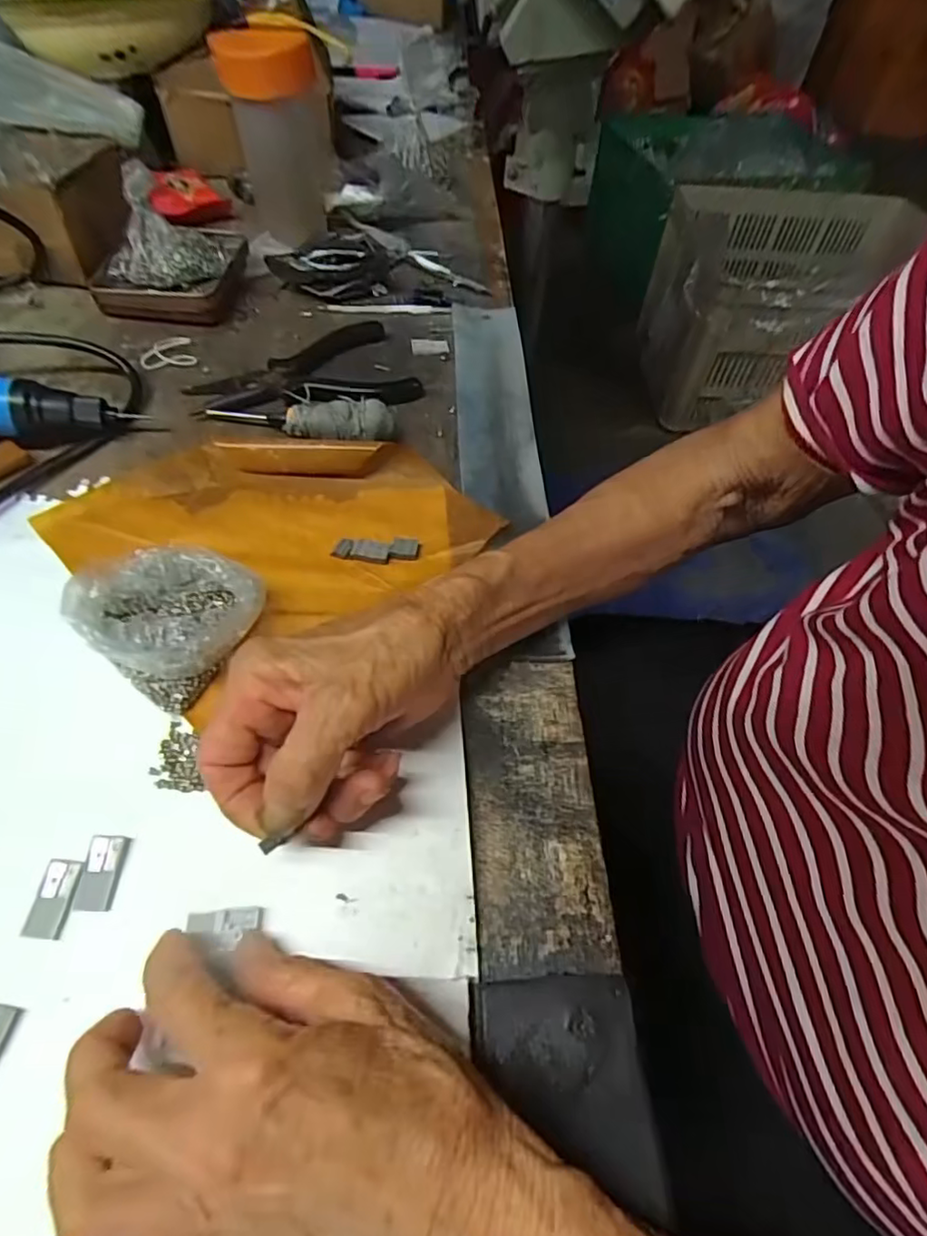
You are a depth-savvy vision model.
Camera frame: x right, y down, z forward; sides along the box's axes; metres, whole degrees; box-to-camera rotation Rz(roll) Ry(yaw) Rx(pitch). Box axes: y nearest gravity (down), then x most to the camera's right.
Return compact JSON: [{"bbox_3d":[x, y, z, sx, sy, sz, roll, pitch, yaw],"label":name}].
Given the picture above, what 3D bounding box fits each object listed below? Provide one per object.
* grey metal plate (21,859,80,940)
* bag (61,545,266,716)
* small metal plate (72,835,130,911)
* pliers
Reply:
[{"bbox_3d":[-0.158,0.107,0.236,0.014,0.004,0.028,3,54,-2],"label":"grey metal plate"},{"bbox_3d":[-0.139,-0.003,0.291,0.066,0.046,0.072,37,60,21],"label":"bag"},{"bbox_3d":[-0.144,0.100,0.242,0.014,0.004,0.028,1,54,-3],"label":"small metal plate"},{"bbox_3d":[-0.115,-0.176,0.433,0.146,0.013,0.097,-15,56,-14],"label":"pliers"}]

